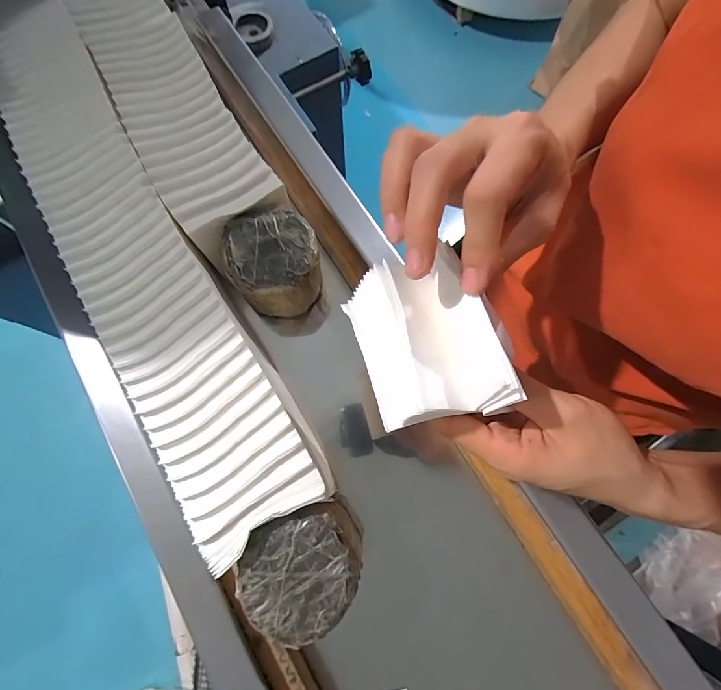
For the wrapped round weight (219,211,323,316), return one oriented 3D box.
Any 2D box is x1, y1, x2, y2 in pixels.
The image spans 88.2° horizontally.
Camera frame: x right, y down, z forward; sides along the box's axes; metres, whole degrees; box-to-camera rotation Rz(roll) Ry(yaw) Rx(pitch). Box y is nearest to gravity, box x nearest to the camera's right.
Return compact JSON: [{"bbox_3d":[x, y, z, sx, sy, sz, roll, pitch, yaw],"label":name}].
[{"bbox_3d":[-0.080,-0.074,0.355,0.080,0.064,0.082,0,74,0],"label":"wrapped round weight"}]

